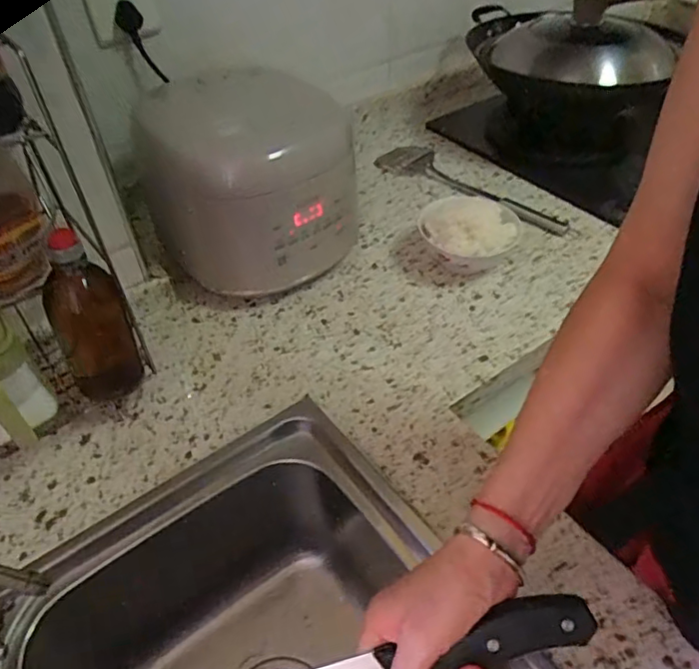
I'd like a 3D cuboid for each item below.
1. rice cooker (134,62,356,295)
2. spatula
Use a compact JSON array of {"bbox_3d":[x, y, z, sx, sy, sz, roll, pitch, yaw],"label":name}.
[{"bbox_3d":[-0.129,-0.232,0.734,0.270,0.188,0.329,-16,47,-13],"label":"rice cooker"},{"bbox_3d":[0.199,-0.242,0.893,0.335,0.024,0.093,29,53,27],"label":"spatula"}]

